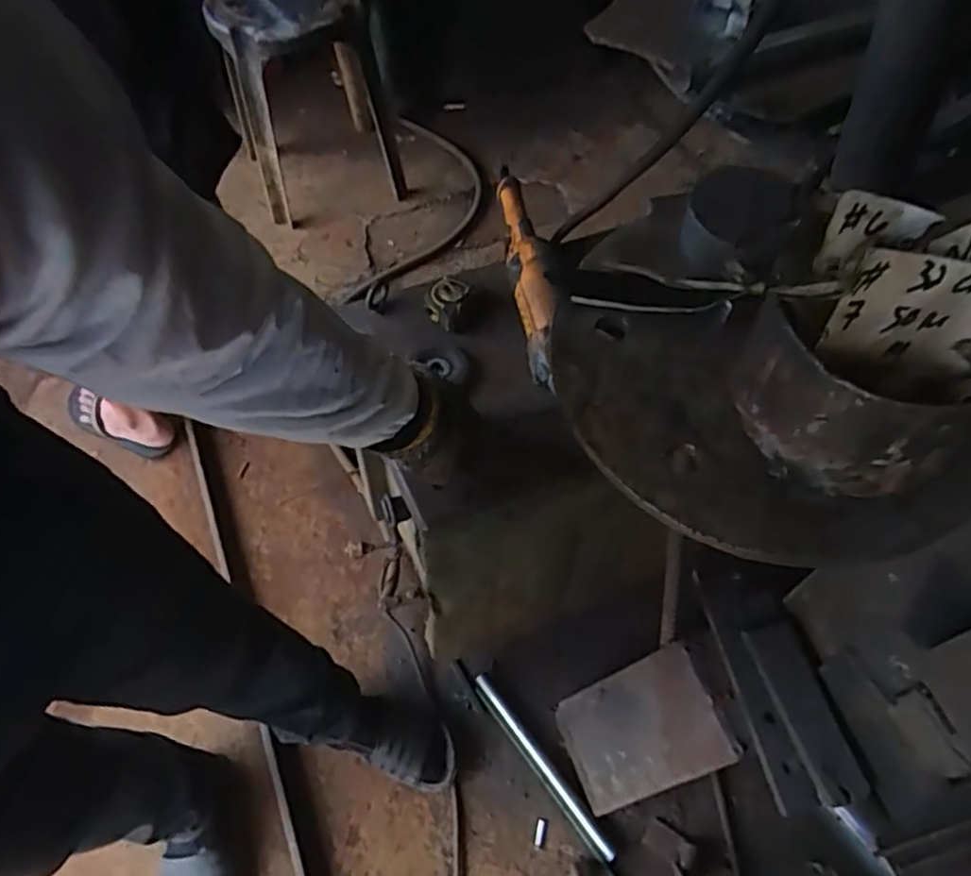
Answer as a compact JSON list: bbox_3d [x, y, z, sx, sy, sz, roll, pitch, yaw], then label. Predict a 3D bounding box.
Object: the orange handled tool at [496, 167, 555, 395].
[{"bbox_3d":[0.057,-0.220,0.869,0.059,0.055,0.390,-5,57,-3],"label":"orange handled tool"}]

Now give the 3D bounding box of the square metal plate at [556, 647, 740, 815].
[{"bbox_3d":[0.207,0.398,0.954,0.235,0.012,0.152,-39,61,29],"label":"square metal plate"}]

